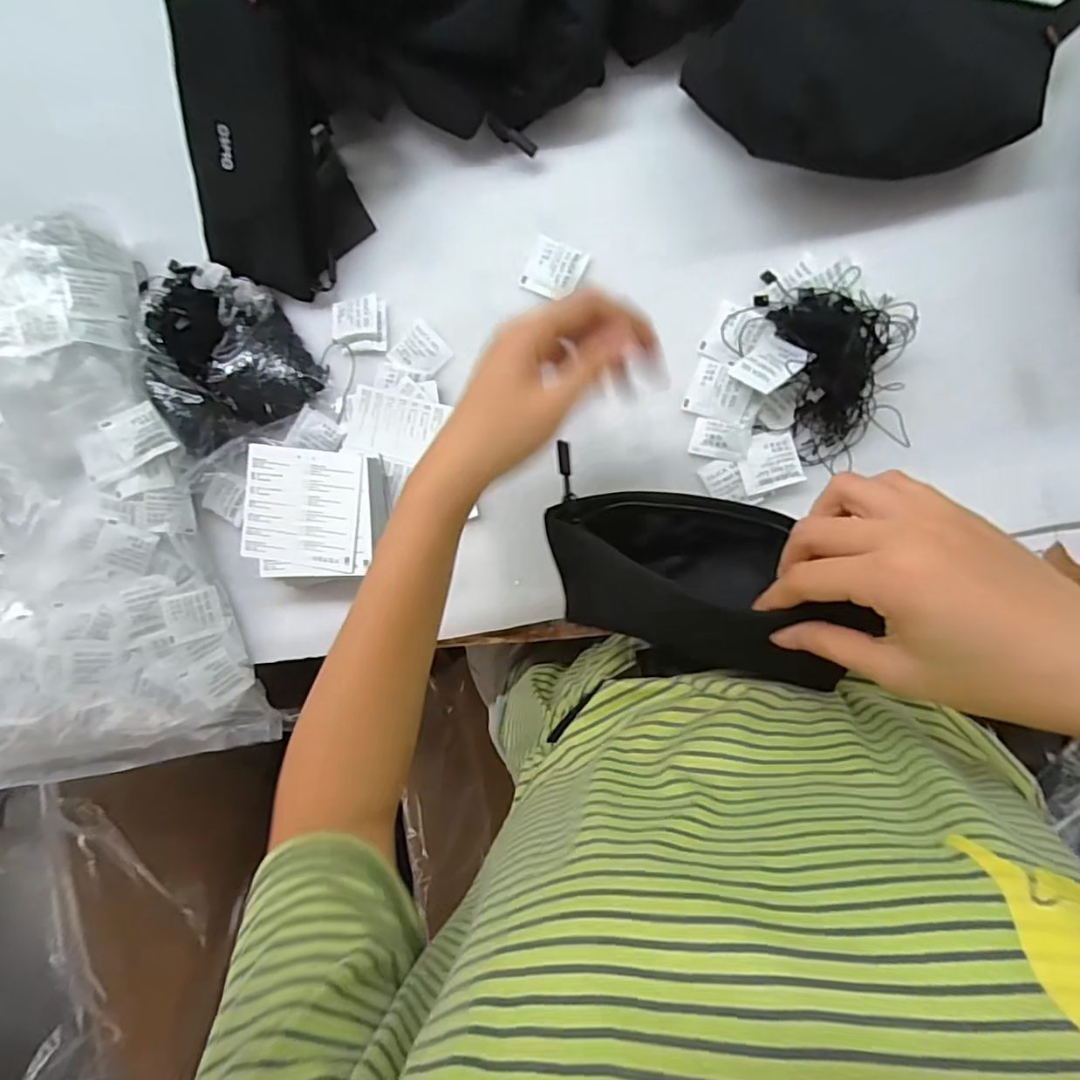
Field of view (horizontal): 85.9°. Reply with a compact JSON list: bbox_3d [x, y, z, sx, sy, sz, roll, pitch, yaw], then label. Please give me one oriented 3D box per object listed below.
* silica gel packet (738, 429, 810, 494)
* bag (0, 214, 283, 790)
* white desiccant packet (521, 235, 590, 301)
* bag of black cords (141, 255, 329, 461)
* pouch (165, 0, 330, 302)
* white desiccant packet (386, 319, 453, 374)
[{"bbox_3d":[0.159,-0.055,0.404,0.040,0.006,0.039,-16,90,12],"label":"silica gel packet"},{"bbox_3d":[-0.457,-0.004,0.508,0.352,0.094,0.449,-13,90,12],"label":"bag"},{"bbox_3d":[0.010,-0.202,0.436,0.042,0.008,0.039,26,98,9],"label":"white desiccant packet"},{"bbox_3d":[-0.261,-0.160,0.467,0.125,0.044,0.144,-25,88,12],"label":"bag of black cords"},{"bbox_3d":[-0.210,-0.278,0.422,0.096,0.020,0.175,15,130,5],"label":"pouch"},{"bbox_3d":[-0.095,-0.149,0.459,0.041,0.004,0.039,43,100,7],"label":"white desiccant packet"}]

